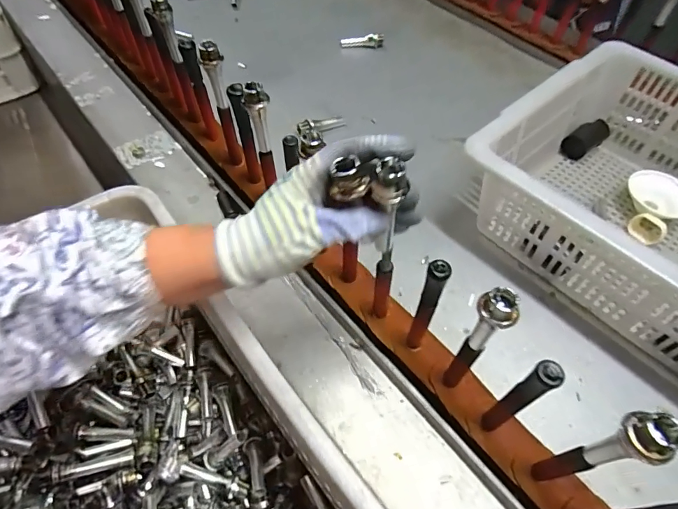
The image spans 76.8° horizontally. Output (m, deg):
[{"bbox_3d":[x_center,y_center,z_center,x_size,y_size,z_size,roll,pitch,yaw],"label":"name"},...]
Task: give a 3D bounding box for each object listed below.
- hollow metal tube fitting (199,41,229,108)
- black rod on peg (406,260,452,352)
[{"bbox_3d":[-0.140,-0.200,0.487,0.023,0.086,0.017,-17,57,-12],"label":"hollow metal tube fitting"},{"bbox_3d":[0.081,0.056,0.405,0.017,0.157,0.017,0,56,0],"label":"black rod on peg"}]

